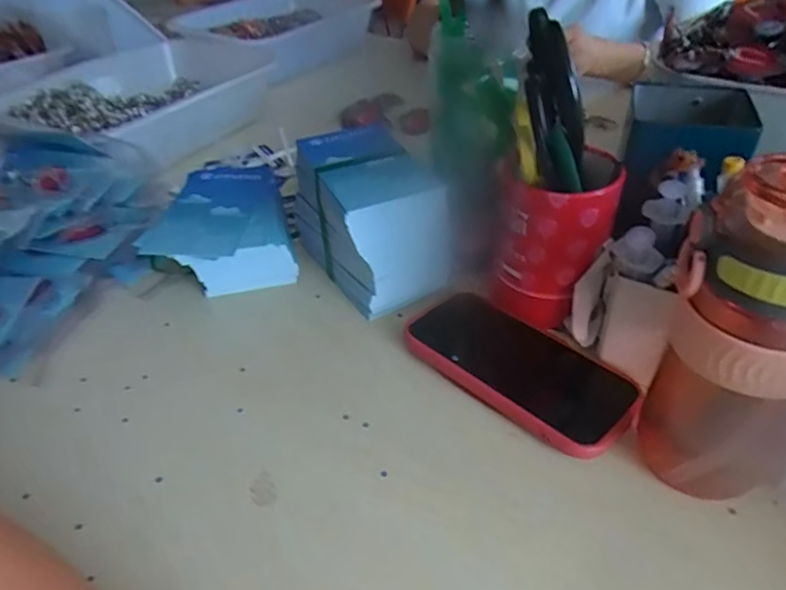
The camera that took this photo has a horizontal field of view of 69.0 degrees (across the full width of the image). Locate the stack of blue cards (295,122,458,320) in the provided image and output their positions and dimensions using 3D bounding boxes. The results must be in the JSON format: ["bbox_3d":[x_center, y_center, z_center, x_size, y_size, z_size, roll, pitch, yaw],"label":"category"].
[{"bbox_3d":[-0.026,-0.069,0.498,0.094,0.106,0.148,-19,42,-19],"label":"stack of blue cards"}]

